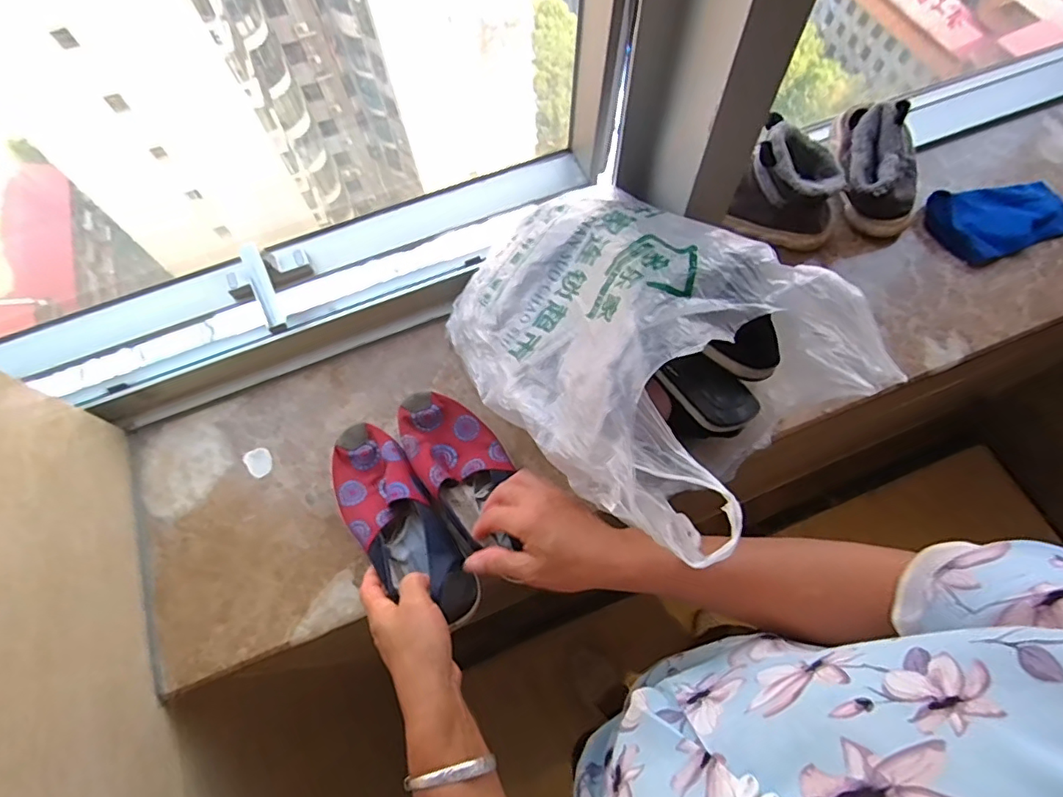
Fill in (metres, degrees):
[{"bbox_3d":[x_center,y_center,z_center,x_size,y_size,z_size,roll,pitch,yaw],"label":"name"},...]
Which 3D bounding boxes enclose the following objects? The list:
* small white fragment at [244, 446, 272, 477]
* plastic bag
[{"bbox_3d":[-0.319,0.074,0.623,0.029,0.004,0.037,-33,68,-11],"label":"small white fragment"},{"bbox_3d":[0.105,-0.073,0.516,0.302,0.200,0.358,-35,69,-12],"label":"plastic bag"}]

